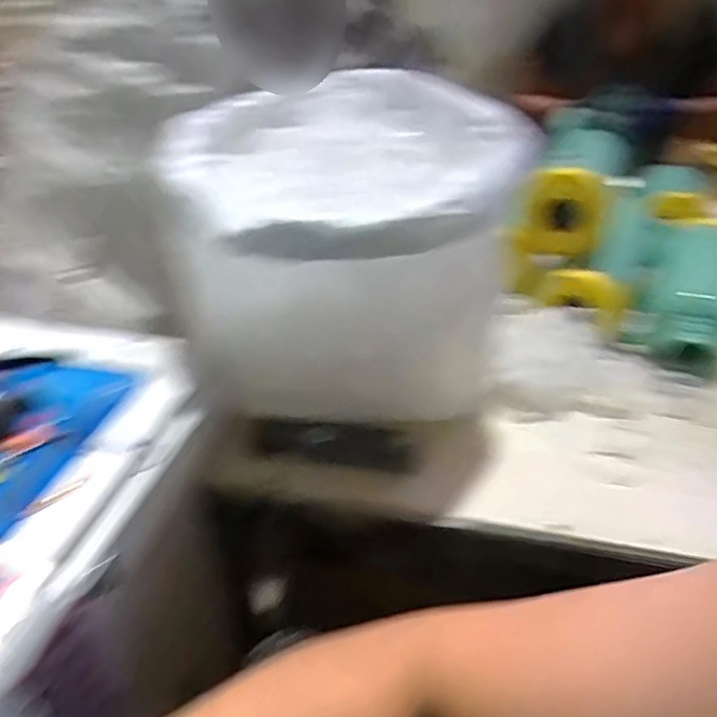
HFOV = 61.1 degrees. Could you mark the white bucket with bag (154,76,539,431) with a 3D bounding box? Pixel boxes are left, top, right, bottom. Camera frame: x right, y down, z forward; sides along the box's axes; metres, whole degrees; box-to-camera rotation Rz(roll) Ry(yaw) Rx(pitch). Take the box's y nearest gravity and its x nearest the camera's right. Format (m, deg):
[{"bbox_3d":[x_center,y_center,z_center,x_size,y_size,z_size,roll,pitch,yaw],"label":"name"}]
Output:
[{"bbox_3d":[-0.020,-0.128,0.791,0.392,0.401,0.400,0,34,0],"label":"white bucket with bag"}]

